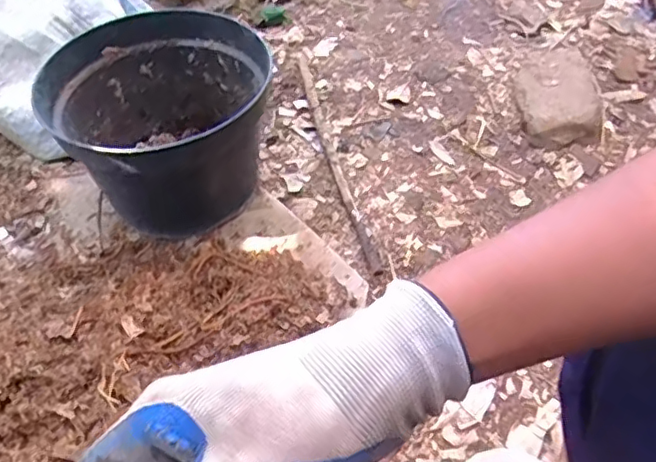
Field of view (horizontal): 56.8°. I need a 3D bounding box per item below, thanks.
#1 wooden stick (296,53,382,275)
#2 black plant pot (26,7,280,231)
[{"bbox_3d":[0.006,-0.139,1.025,0.022,0.012,0.520,-11,53,-7],"label":"wooden stick"},{"bbox_3d":[-0.242,-0.162,0.930,0.287,0.206,0.299,-2,51,3],"label":"black plant pot"}]

